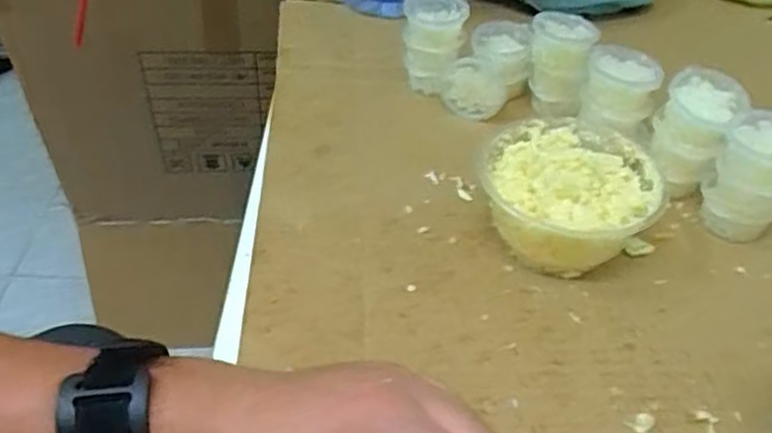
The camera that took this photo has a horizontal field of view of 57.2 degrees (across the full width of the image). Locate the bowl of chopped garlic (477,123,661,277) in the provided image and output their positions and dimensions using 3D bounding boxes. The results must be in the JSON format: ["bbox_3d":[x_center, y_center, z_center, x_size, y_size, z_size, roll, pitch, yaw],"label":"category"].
[{"bbox_3d":[0.109,-0.011,0.438,0.100,0.063,0.101,2,40,-2],"label":"bowl of chopped garlic"}]

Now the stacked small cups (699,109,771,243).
[{"bbox_3d":[0.235,-0.025,0.452,0.048,0.074,0.047,2,40,-2],"label":"stacked small cups"}]

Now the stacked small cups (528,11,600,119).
[{"bbox_3d":[0.132,-0.114,0.548,0.046,0.071,0.051,10,41,7],"label":"stacked small cups"}]

